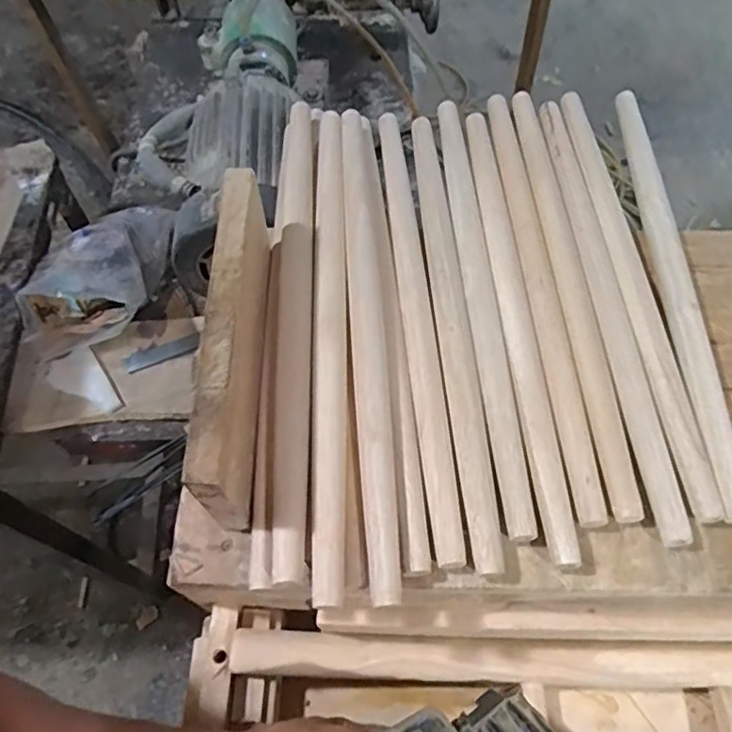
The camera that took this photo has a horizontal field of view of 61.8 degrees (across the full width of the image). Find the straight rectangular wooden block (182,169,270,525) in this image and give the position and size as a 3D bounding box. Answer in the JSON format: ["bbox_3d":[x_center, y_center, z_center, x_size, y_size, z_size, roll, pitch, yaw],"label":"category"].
[{"bbox_3d":[-0.085,-0.015,0.411,0.029,0.096,0.221,1,61,1],"label":"straight rectangular wooden block"}]

